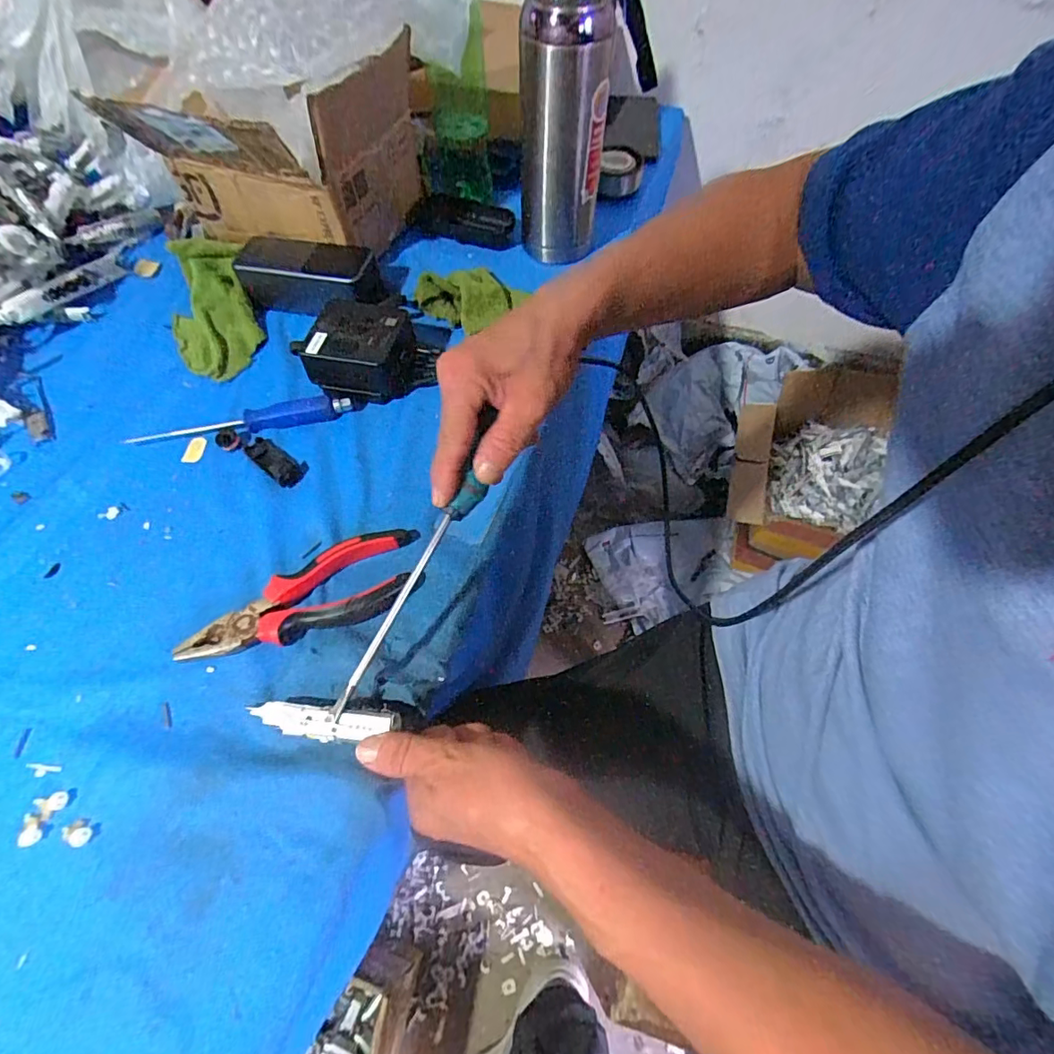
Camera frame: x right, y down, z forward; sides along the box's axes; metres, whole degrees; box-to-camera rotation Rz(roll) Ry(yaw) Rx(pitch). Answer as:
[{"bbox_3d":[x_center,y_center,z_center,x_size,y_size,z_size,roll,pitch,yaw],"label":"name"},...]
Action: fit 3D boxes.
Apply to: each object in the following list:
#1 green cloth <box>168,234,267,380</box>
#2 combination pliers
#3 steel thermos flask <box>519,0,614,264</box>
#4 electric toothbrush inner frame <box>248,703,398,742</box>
[{"bbox_3d":[-0.314,-0.221,0.505,0.080,0.028,0.173,-18,61,-10],"label":"green cloth"},{"bbox_3d":[-0.154,0.050,0.361,0.162,0.022,0.055,-21,61,-11],"label":"combination pliers"},{"bbox_3d":[0.033,-0.372,0.479,0.078,0.212,0.079,0,61,1],"label":"steel thermos flask"},{"bbox_3d":[-0.127,0.120,0.314,0.098,0.008,0.018,1,62,9],"label":"electric toothbrush inner frame"}]

